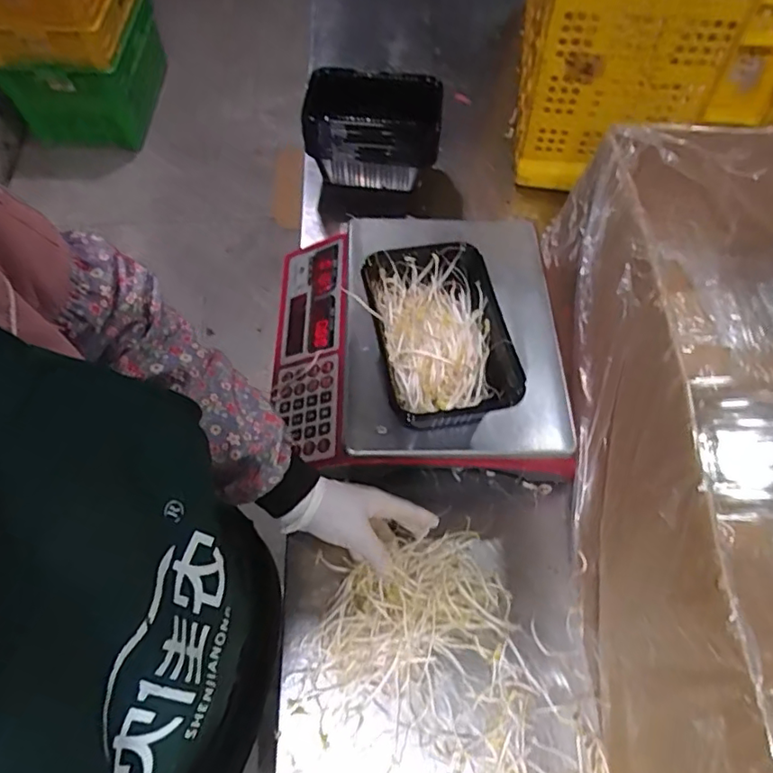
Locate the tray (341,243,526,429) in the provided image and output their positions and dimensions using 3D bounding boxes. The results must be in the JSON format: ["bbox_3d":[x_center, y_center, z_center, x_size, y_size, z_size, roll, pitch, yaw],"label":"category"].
[{"bbox_3d":[0.047,-0.043,0.527,0.121,0.058,0.181,-11,62,-8],"label":"tray"}]

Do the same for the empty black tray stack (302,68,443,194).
[{"bbox_3d":[-0.019,-0.348,0.787,0.180,0.119,0.137,0,61,-2],"label":"empty black tray stack"}]

